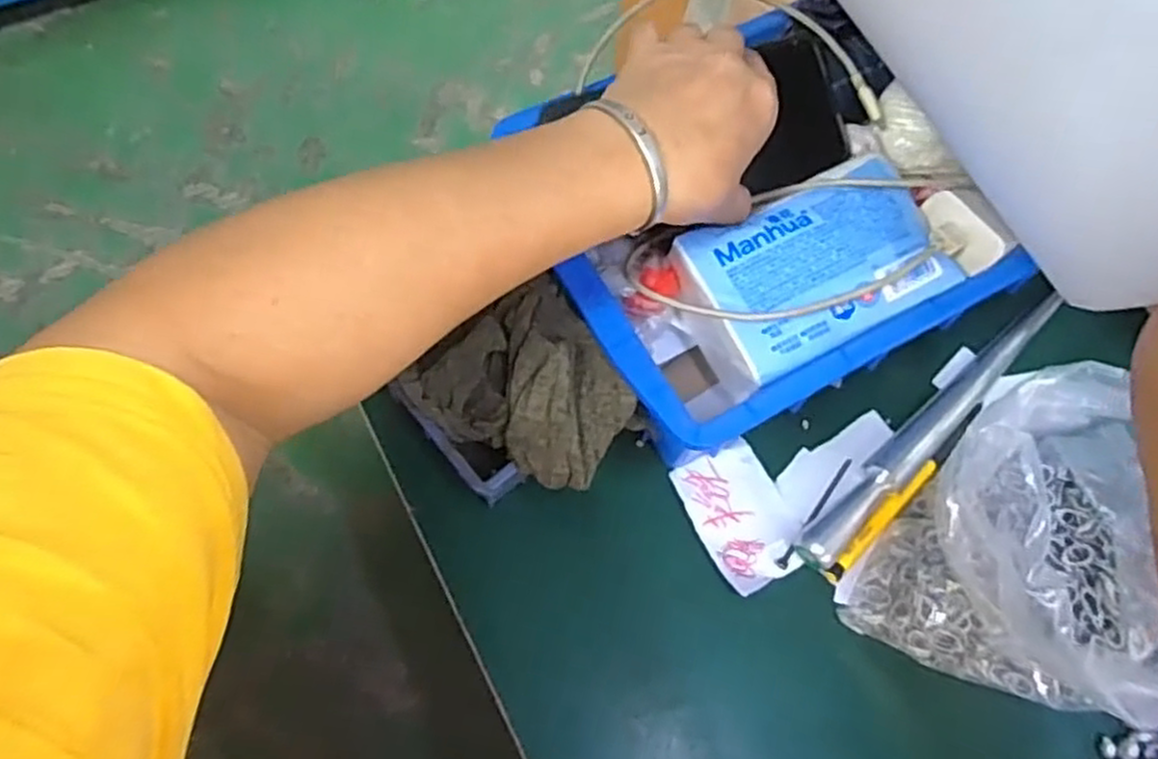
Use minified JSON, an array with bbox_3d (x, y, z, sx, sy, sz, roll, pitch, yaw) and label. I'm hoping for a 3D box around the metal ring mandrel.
[{"bbox_3d":[0.202,0.024,0.417,0.226,0.019,0.022,-40,73,-17],"label":"metal ring mandrel"}]

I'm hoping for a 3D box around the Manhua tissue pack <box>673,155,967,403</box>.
[{"bbox_3d":[0.115,-0.053,0.372,0.127,0.044,0.083,-25,70,-12],"label":"Manhua tissue pack"}]

